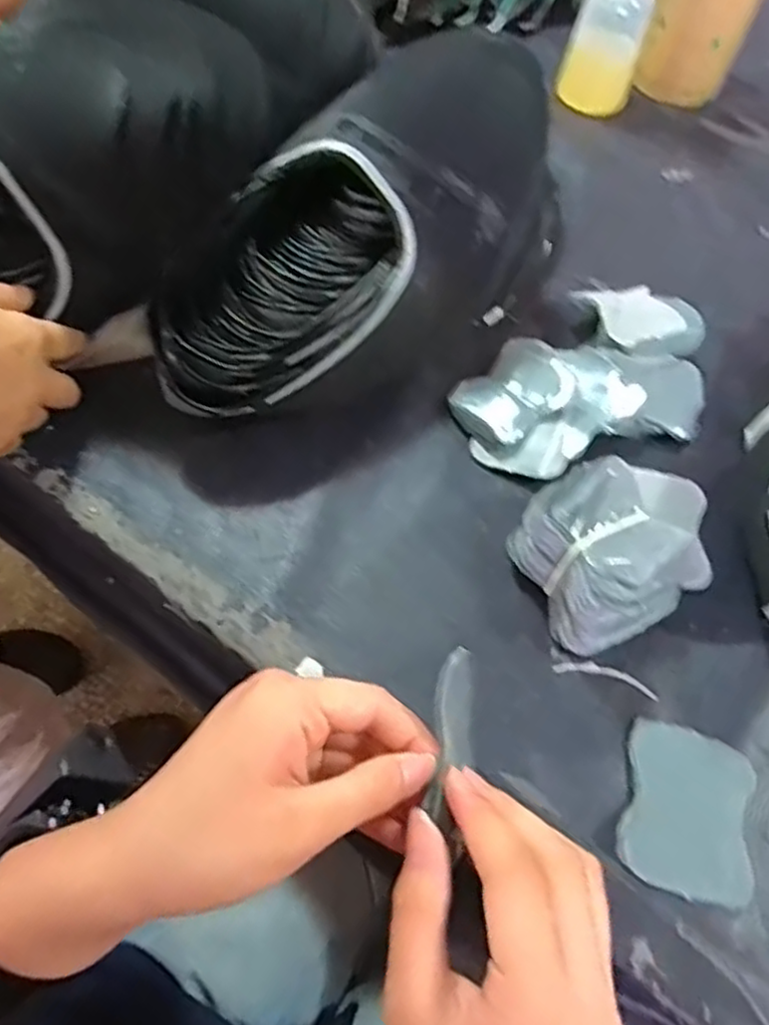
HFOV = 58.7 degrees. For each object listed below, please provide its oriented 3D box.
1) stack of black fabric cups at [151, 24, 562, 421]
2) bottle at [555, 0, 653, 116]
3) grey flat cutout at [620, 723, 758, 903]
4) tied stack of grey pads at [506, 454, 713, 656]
[{"bbox_3d":[-0.009,-0.178,0.435,0.151,0.151,0.313,35,65,16],"label":"stack of black fabric cups"},{"bbox_3d":[0.199,-0.428,0.603,0.062,0.127,0.047,28,64,12],"label":"bottle"},{"bbox_3d":[0.154,0.150,0.346,0.061,0.006,0.078,16,62,6],"label":"grey flat cutout"},{"bbox_3d":[0.124,0.018,0.373,0.077,0.078,0.085,-23,65,-14],"label":"tied stack of grey pads"}]

